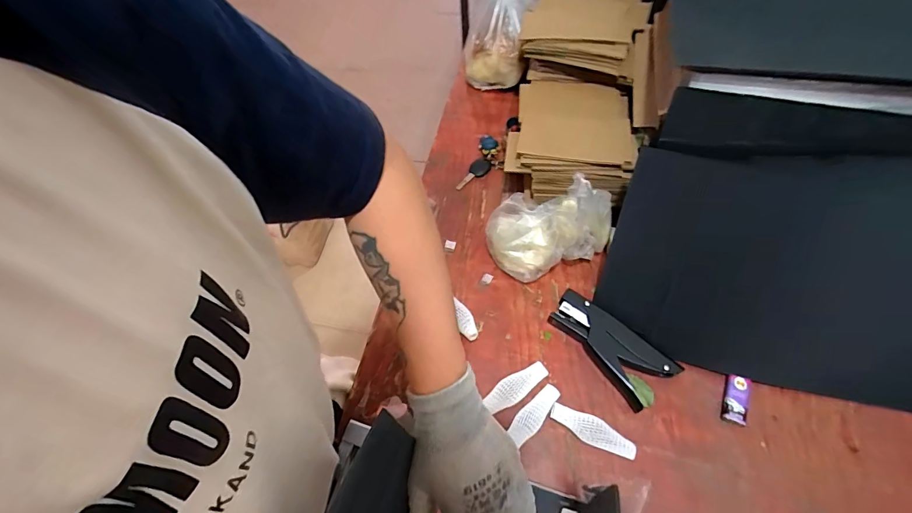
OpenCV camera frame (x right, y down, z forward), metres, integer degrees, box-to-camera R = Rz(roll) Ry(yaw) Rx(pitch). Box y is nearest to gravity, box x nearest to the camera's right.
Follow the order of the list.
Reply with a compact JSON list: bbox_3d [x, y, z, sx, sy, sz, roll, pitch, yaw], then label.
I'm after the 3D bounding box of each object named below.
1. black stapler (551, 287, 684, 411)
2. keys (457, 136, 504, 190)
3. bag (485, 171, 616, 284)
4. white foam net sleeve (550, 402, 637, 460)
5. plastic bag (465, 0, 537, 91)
[{"bbox_3d":[0.182,0.102,0.487,0.065,0.026,0.143,-34,62,-17],"label":"black stapler"},{"bbox_3d":[0.046,-0.151,0.659,0.052,0.024,0.110,18,61,14],"label":"keys"},{"bbox_3d":[0.117,-0.044,0.512,0.131,0.145,0.121,30,65,20],"label":"bag"},{"bbox_3d":[0.146,0.188,0.440,0.089,0.017,0.027,23,62,17],"label":"white foam net sleeve"},{"bbox_3d":[0.081,-0.429,0.699,0.118,0.256,0.105,6,35,7],"label":"plastic bag"}]

